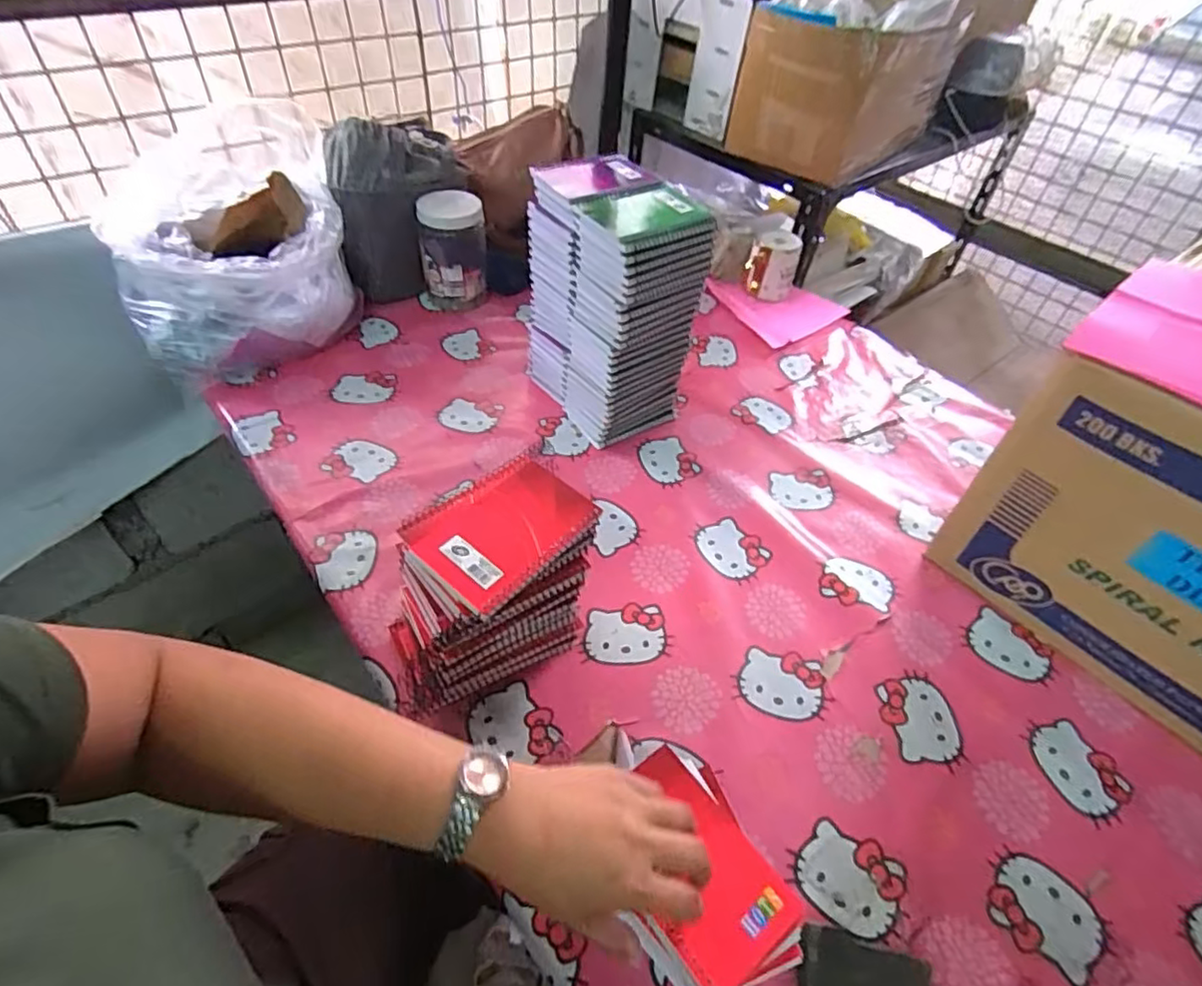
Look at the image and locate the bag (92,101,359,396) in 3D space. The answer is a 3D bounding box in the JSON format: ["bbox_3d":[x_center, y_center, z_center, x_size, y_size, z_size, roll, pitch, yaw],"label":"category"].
[{"bbox_3d":[-0.512,-0.343,0.894,0.302,0.245,0.254,-21,52,-23],"label":"bag"}]

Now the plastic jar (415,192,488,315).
[{"bbox_3d":[-0.235,-0.384,1.015,0.098,0.159,0.082,-4,48,-9],"label":"plastic jar"}]

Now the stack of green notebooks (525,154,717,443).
[{"bbox_3d":[0.012,-0.236,0.810,0.131,0.286,0.188,-25,54,-26],"label":"stack of green notebooks"}]

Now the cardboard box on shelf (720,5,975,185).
[{"bbox_3d":[0.422,-0.712,1.117,0.349,0.208,0.230,-32,57,-30],"label":"cardboard box on shelf"}]

